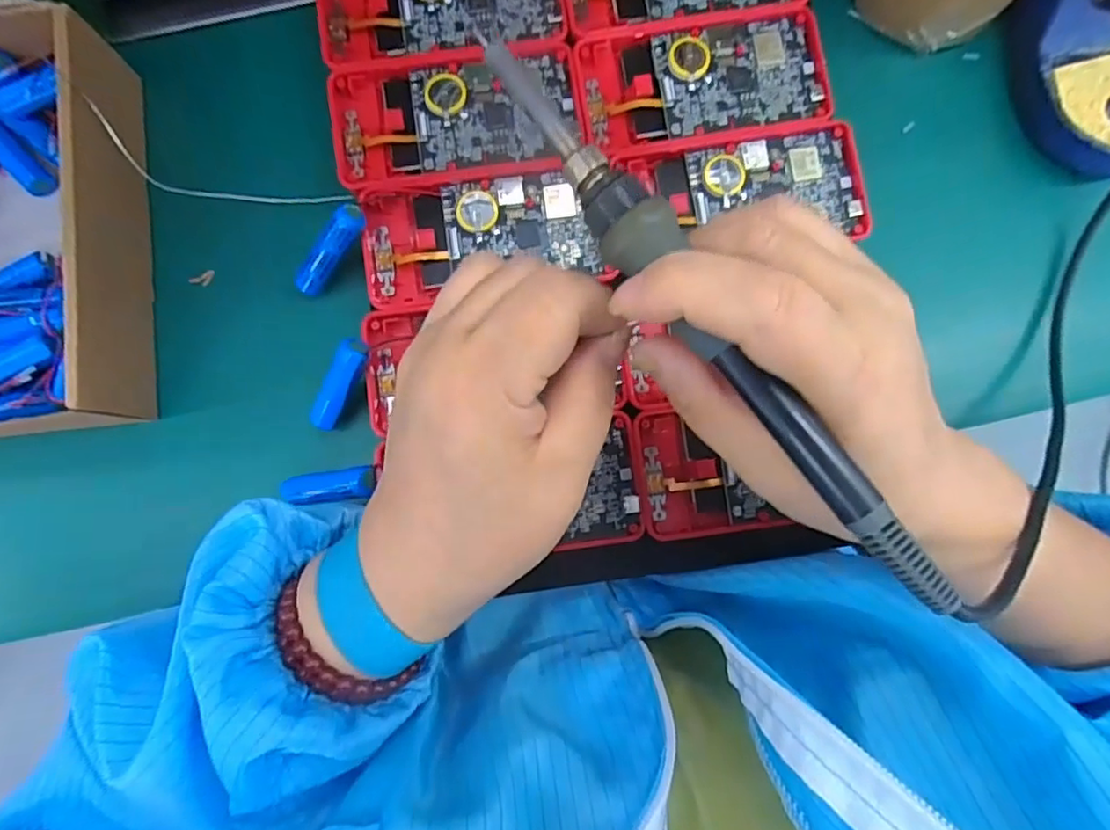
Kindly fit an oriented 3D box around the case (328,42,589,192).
[{"bbox_3d":[-0.048,-0.149,0.306,0.122,0.009,0.064,-9,86,0],"label":"case"}]

